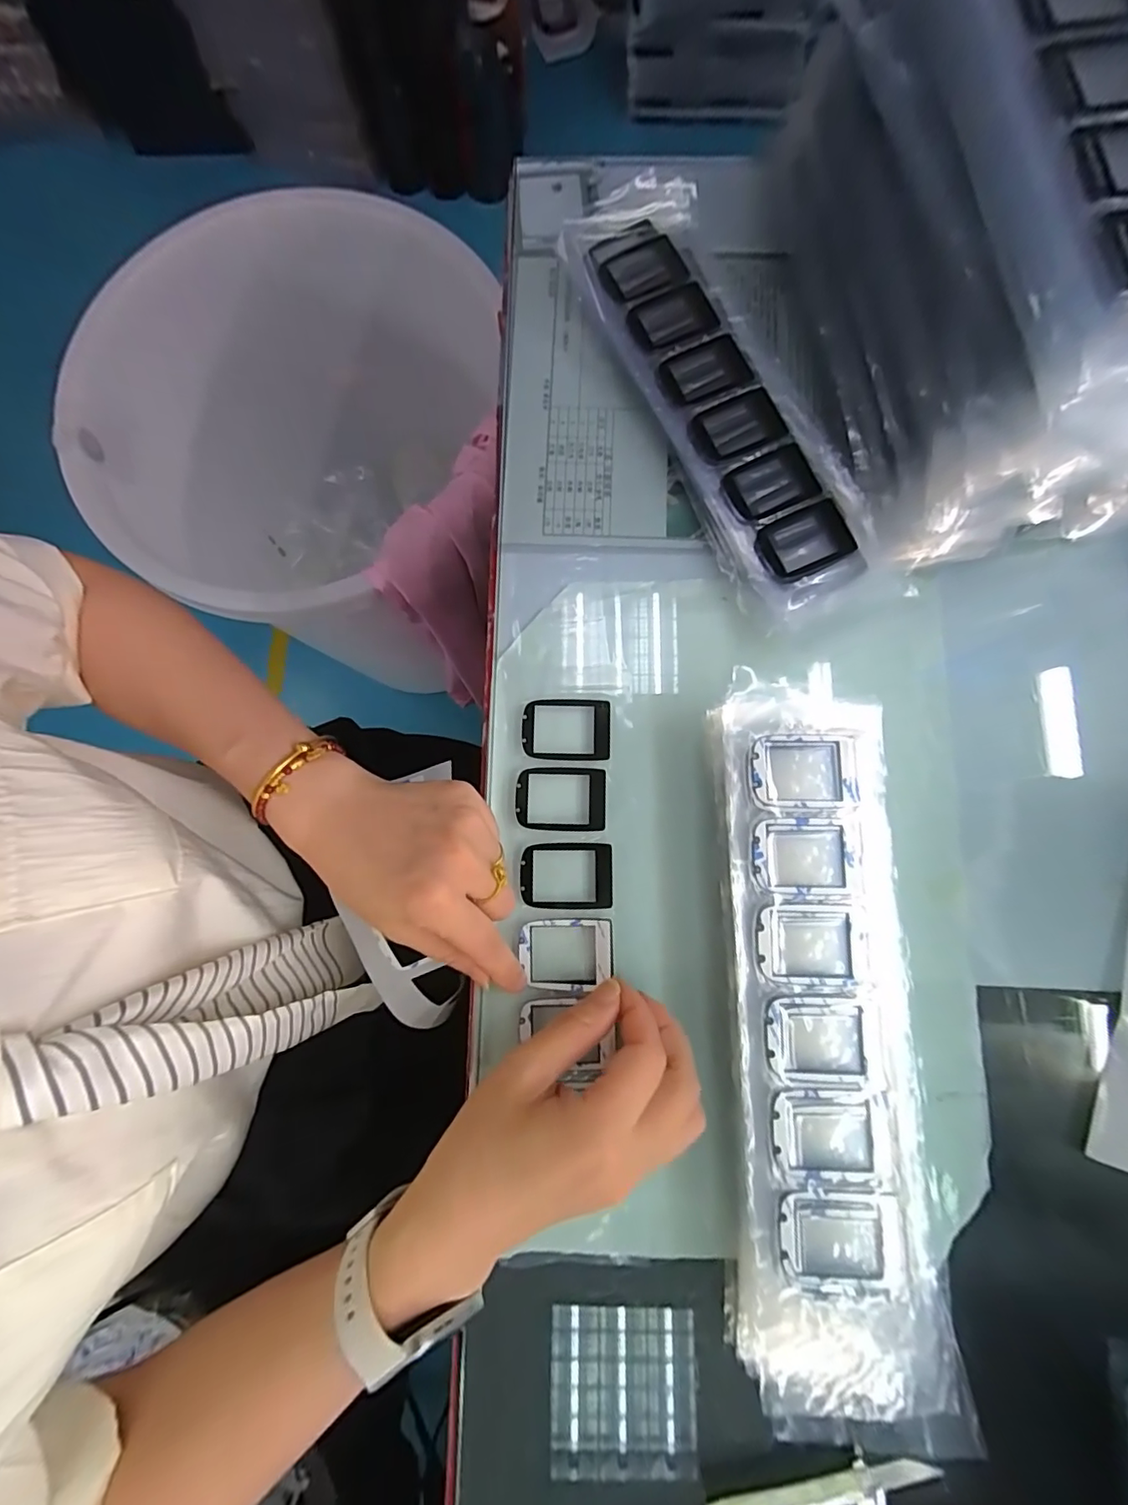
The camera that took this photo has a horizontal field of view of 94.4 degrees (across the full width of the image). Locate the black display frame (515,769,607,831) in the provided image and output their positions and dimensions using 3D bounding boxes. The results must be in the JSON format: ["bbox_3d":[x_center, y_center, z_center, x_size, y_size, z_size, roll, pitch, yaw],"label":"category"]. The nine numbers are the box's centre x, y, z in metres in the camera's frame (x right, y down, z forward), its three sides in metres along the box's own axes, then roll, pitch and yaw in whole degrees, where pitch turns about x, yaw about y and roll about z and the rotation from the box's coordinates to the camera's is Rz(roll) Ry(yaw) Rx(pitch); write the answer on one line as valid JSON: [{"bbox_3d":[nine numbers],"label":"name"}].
[{"bbox_3d":[-0.002,0.027,0.298,0.051,0.004,0.036,0,81,1],"label":"black display frame"}]

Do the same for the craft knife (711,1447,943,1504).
[{"bbox_3d":[0.120,0.346,0.242,0.106,0.010,0.012,-14,81,-1],"label":"craft knife"}]

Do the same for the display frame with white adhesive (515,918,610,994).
[{"bbox_3d":[0.001,0.109,0.283,0.051,0.005,0.036,-6,73,11],"label":"display frame with white adhesive"}]

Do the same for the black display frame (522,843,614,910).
[{"bbox_3d":[0.001,0.069,0.291,0.052,0.004,0.036,-2,81,1],"label":"black display frame"}]

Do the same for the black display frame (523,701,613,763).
[{"bbox_3d":[0.002,-0.013,0.307,0.051,0.004,0.037,1,79,-4],"label":"black display frame"}]

